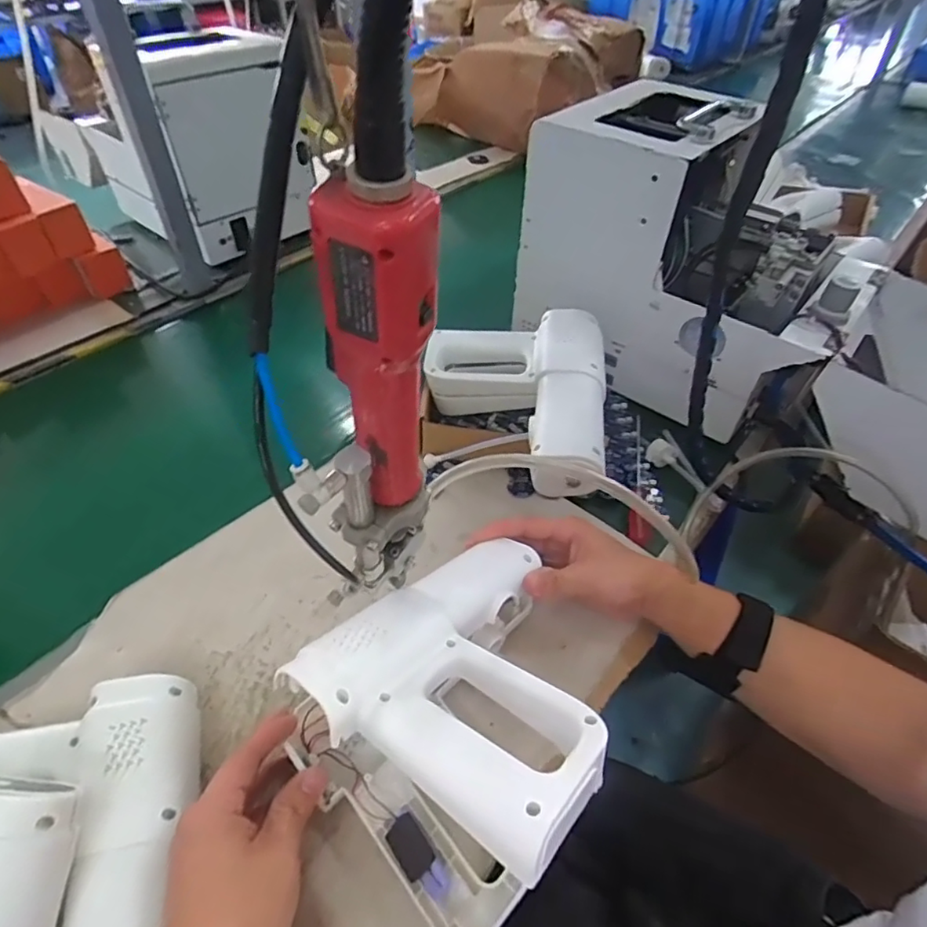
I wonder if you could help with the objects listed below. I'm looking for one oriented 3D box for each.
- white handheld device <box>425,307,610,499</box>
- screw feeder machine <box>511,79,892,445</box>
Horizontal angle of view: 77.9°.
[{"bbox_3d":[0.043,-0.065,0.564,0.189,0.076,0.211,10,47,8],"label":"white handheld device"},{"bbox_3d":[0.262,-0.224,0.632,0.325,0.253,0.228,34,55,27],"label":"screw feeder machine"}]

